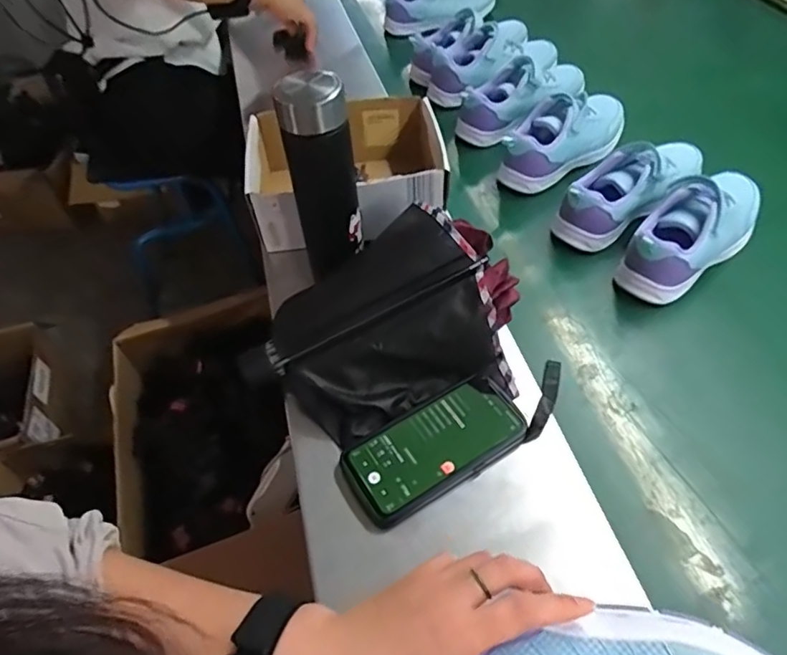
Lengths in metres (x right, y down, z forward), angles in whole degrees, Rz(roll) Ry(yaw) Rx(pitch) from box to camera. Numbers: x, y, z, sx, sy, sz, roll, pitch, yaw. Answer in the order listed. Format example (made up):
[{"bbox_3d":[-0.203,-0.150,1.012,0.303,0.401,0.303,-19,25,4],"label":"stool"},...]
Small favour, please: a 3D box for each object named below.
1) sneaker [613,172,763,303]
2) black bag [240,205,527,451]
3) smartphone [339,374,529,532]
[{"bbox_3d":[0.347,-0.111,0.636,0.202,0.090,0.086,-38,61,-24],"label":"sneaker"},{"bbox_3d":[-0.015,-0.009,0.524,0.261,0.093,0.180,-15,55,-10],"label":"black bag"},{"bbox_3d":[0.039,0.105,0.497,0.162,0.015,0.078,-28,54,-15],"label":"smartphone"}]

